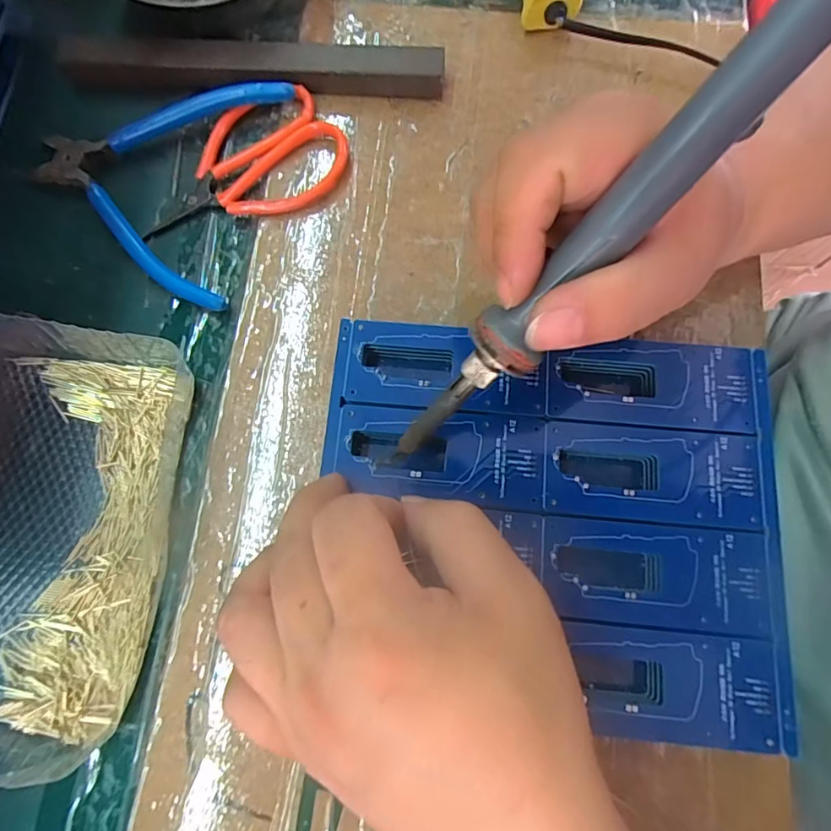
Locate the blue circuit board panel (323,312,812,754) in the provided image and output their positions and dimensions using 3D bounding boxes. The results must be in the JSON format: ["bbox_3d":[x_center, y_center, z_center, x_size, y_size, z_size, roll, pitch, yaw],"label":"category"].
[{"bbox_3d":[0.055,0.040,0.219,0.190,0.004,0.157,5,76,2],"label":"blue circuit board panel"}]

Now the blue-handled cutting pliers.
[{"bbox_3d":[-0.142,-0.128,0.277,0.122,0.019,0.127,13,77,4],"label":"blue-handled cutting pliers"}]

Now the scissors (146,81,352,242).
[{"bbox_3d":[-0.093,-0.138,0.281,0.109,0.011,0.069,-13,76,-2],"label":"scissors"}]

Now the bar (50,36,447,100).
[{"bbox_3d":[-0.093,-0.195,0.291,0.215,0.018,0.024,5,76,2],"label":"bar"}]

